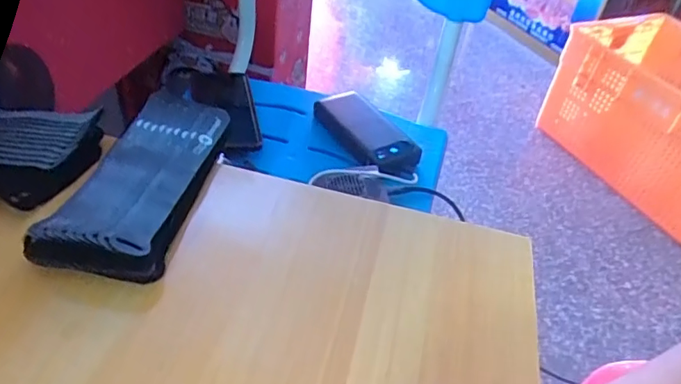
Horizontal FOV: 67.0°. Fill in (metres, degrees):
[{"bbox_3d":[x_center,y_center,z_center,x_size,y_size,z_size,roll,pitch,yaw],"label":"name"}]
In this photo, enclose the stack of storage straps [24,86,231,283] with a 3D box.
[{"bbox_3d":[-0.163,-0.024,0.441,0.087,0.026,0.221,10,43,0],"label":"stack of storage straps"}]

